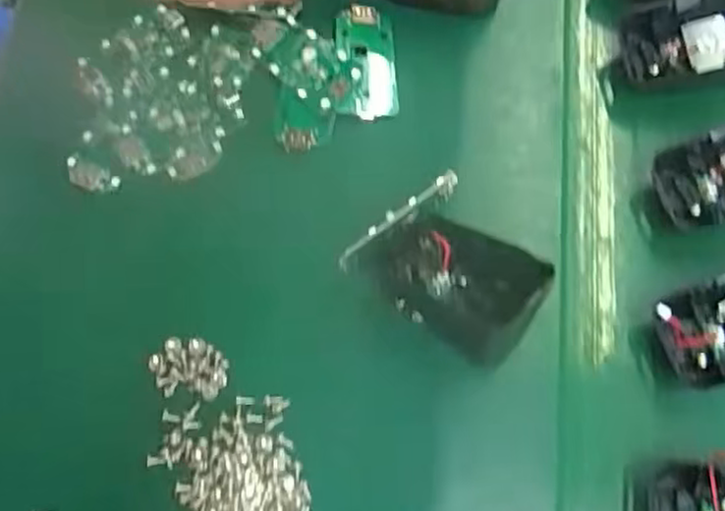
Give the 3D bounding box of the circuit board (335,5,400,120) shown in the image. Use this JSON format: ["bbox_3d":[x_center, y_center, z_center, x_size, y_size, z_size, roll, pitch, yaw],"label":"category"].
[{"bbox_3d":[0.002,-0.100,0.353,0.030,0.008,0.061,-3,73,1],"label":"circuit board"}]

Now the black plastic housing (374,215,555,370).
[{"bbox_3d":[0.040,0.011,0.305,0.071,0.030,0.046,33,77,11],"label":"black plastic housing"}]

